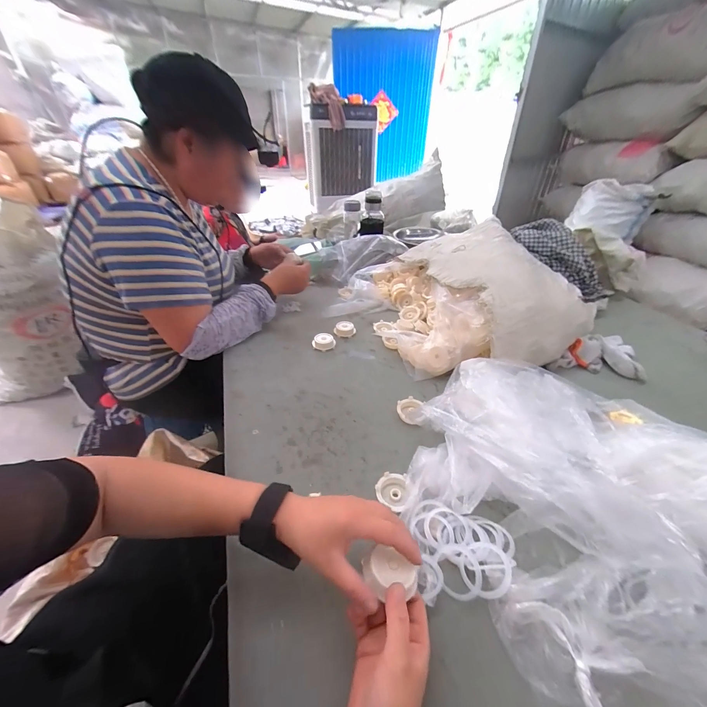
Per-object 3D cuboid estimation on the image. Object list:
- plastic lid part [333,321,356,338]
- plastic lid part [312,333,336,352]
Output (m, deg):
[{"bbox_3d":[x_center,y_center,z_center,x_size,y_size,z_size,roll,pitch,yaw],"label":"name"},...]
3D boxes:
[{"bbox_3d":[-0.022,-0.062,0.788,0.054,0.020,0.050,2,36,3],"label":"plastic lid part"},{"bbox_3d":[-0.070,-0.026,0.741,0.053,0.018,0.050,11,38,15],"label":"plastic lid part"}]

